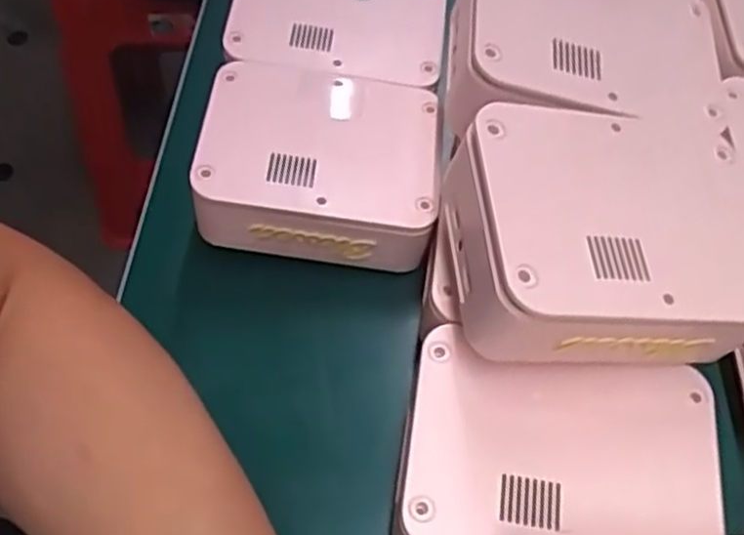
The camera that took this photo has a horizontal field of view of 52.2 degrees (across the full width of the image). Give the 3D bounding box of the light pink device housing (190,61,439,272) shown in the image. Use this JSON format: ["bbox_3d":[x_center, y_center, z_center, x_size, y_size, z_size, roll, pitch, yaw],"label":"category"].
[{"bbox_3d":[-0.027,-0.060,0.418,0.126,0.047,0.105,4,57,1],"label":"light pink device housing"}]

